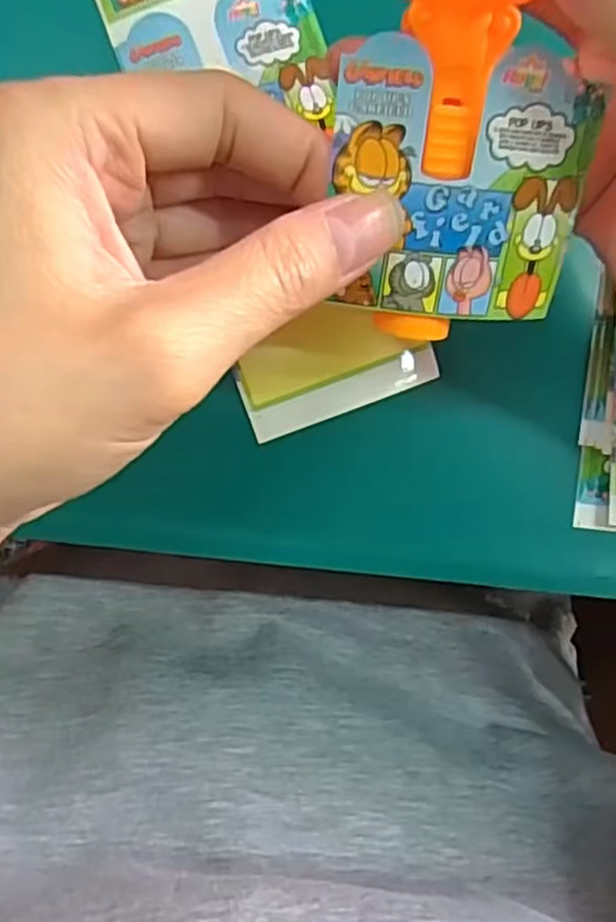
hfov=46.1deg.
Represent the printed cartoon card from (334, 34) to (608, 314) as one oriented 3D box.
[{"bbox_3d":[0.034,-0.061,0.164,0.057,0.005,0.056,2,115,-5],"label":"printed cartoon card"}]

